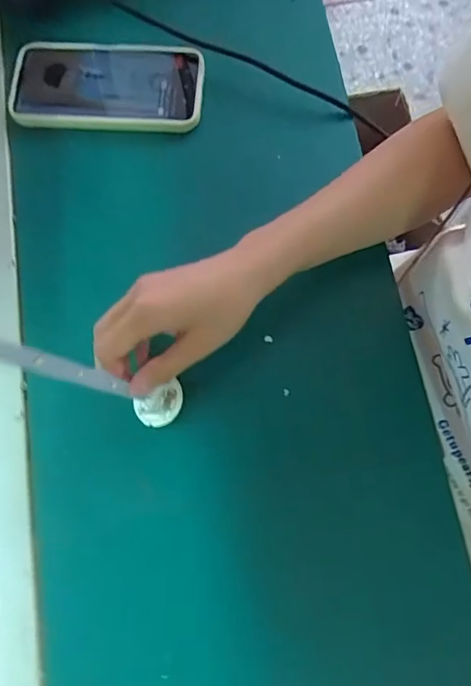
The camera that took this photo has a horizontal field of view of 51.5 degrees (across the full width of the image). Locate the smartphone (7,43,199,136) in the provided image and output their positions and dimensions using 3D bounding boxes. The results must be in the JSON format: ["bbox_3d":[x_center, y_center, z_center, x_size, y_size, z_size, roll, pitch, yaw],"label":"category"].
[{"bbox_3d":[-0.110,-0.219,0.419,0.161,0.021,0.076,5,75,3],"label":"smartphone"}]

